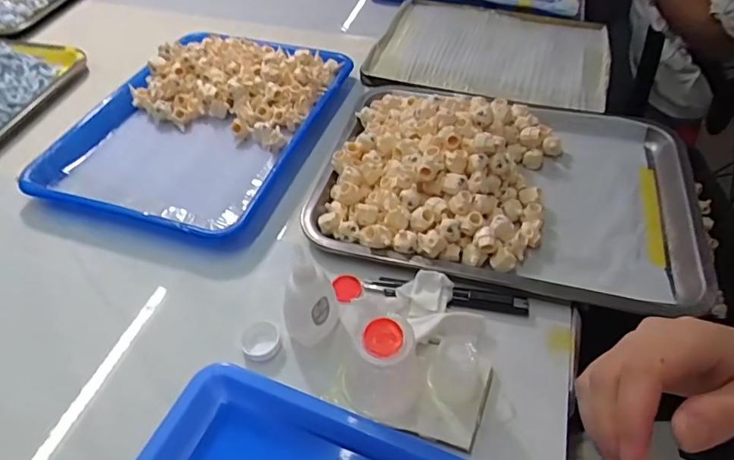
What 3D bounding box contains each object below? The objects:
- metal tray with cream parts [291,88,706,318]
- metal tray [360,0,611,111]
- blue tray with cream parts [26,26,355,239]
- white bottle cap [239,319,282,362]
[{"bbox_3d":[0.138,-0.061,0.488,0.343,0.060,0.268,13,51,13],"label":"metal tray with cream parts"},{"bbox_3d":[0.166,-0.244,0.682,0.302,0.022,0.245,14,51,15],"label":"metal tray"},{"bbox_3d":[-0.181,-0.127,0.563,0.247,0.034,0.315,13,51,13],"label":"blue tray with cream parts"},{"bbox_3d":[-0.082,0.086,0.389,0.029,0.010,0.032,-13,50,-9],"label":"white bottle cap"}]

